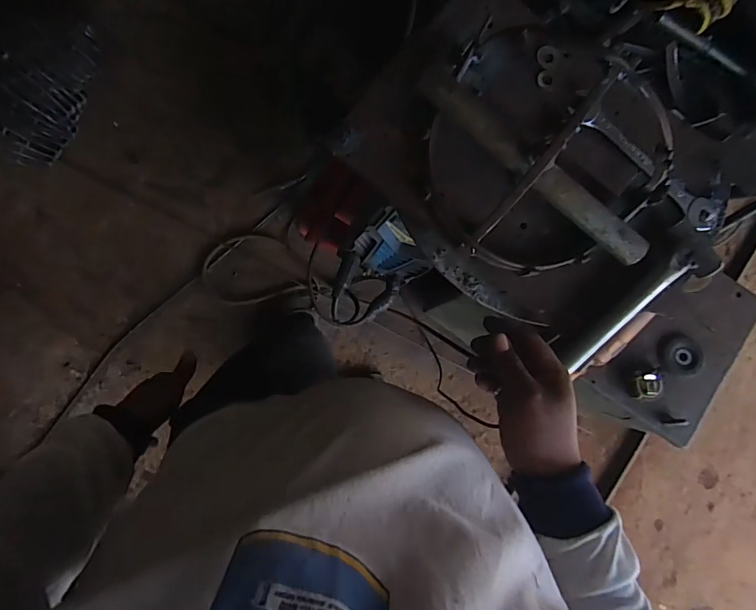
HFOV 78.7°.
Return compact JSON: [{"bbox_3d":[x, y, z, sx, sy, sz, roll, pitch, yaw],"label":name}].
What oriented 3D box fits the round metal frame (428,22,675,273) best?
[{"bbox_3d":[0.169,-0.145,0.445,0.218,0.108,0.200,-23,88,-8],"label":"round metal frame"}]

